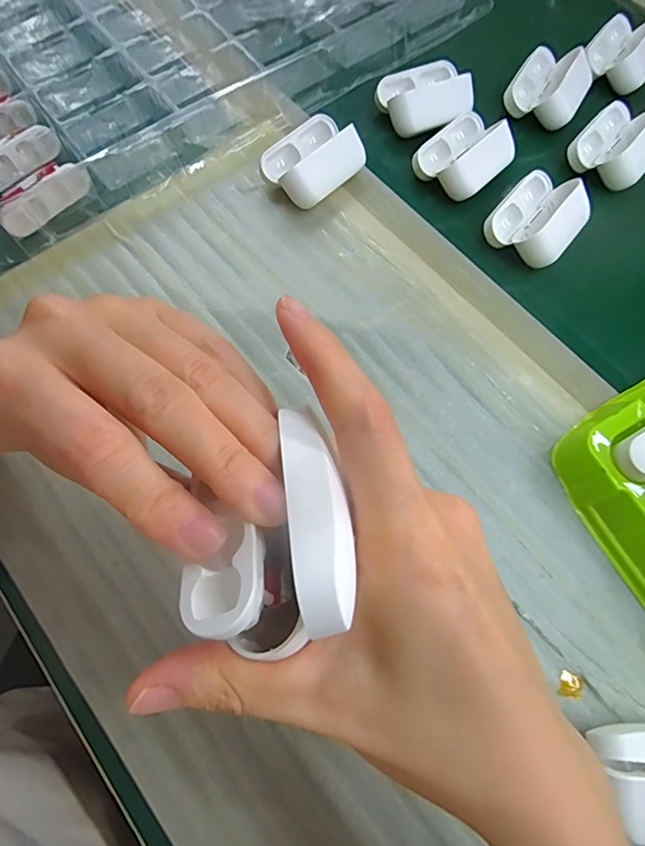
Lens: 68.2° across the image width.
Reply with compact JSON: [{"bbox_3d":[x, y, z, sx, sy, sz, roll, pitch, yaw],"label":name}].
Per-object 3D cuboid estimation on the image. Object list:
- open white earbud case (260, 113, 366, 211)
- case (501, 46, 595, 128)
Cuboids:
[{"bbox_3d":[-0.007,-0.181,0.328,0.062,0.029,0.048,-36,75,-11],"label":"open white earbud case"},{"bbox_3d":[0.175,-0.259,0.363,0.053,0.024,0.060,30,74,10],"label":"case"}]

